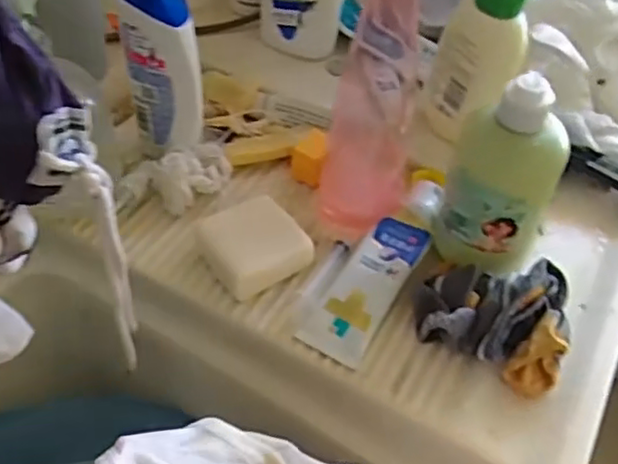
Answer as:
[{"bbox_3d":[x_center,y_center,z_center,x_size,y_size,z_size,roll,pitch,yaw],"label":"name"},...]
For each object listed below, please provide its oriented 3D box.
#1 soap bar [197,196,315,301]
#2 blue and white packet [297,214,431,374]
[{"bbox_3d":[-0.038,0.009,0.473,0.067,0.020,0.067,-27,59,-26],"label":"soap bar"},{"bbox_3d":[0.041,0.037,0.465,0.045,0.013,0.121,26,54,16],"label":"blue and white packet"}]

